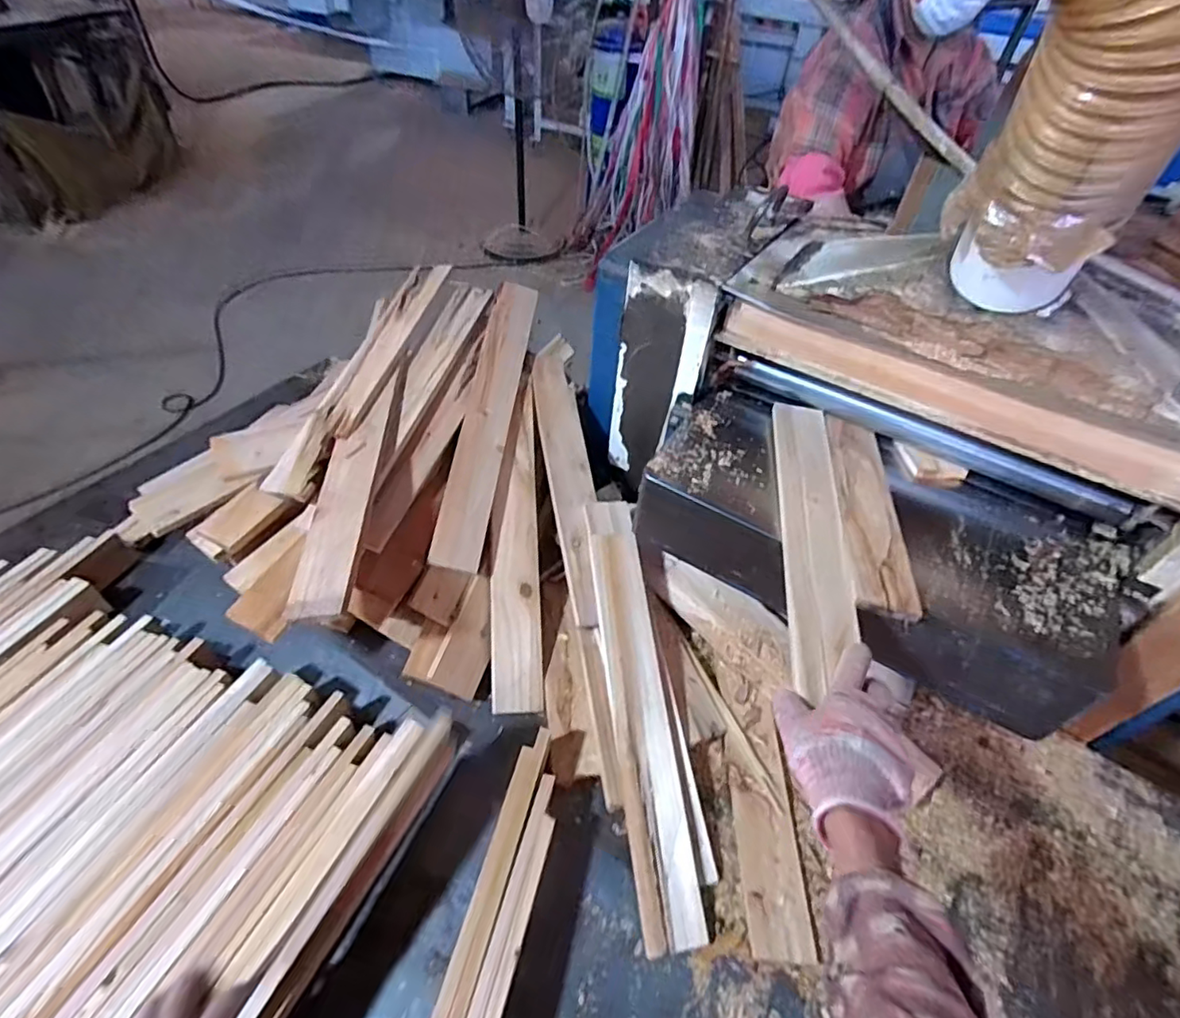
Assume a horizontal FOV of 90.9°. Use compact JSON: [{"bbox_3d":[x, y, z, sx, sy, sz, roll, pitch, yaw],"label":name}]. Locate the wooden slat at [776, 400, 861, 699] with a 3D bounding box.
[{"bbox_3d":[0.258,0.018,0.678,0.070,0.019,0.409,11,51,3],"label":"wooden slat"}]

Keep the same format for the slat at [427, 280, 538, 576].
[{"bbox_3d":[-0.154,-0.137,0.876,0.068,0.027,0.469,9,70,1],"label":"slat"}]

